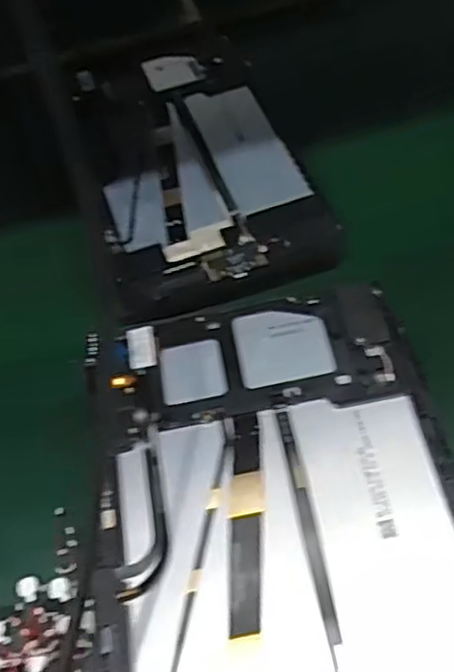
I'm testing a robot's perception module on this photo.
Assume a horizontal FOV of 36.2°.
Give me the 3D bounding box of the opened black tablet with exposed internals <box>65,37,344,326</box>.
[{"bbox_3d":[-0.026,-0.125,0.495,0.142,0.018,0.255,-14,57,-5],"label":"opened black tablet with exposed internals"}]

